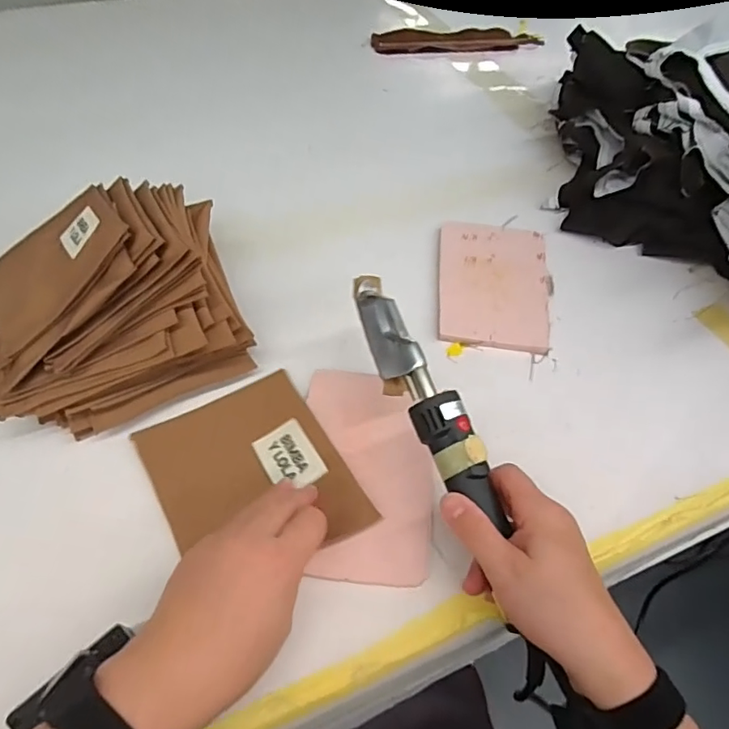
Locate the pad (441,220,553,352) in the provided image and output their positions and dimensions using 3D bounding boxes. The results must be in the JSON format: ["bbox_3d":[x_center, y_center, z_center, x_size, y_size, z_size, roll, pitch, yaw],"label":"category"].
[{"bbox_3d":[0.136,-0.088,0.563,0.111,0.012,0.179,8,52,3],"label":"pad"}]

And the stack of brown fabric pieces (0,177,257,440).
[{"bbox_3d":[-0.240,-0.068,0.467,0.230,0.109,0.238,-21,57,-19],"label":"stack of brown fabric pieces"}]

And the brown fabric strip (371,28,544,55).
[{"bbox_3d":[0.169,-0.584,0.962,0.307,0.013,0.110,-1,53,-4],"label":"brown fabric strip"}]

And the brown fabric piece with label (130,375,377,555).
[{"bbox_3d":[-0.089,0.084,0.415,0.135,0.006,0.163,-27,52,-17],"label":"brown fabric piece with label"}]

